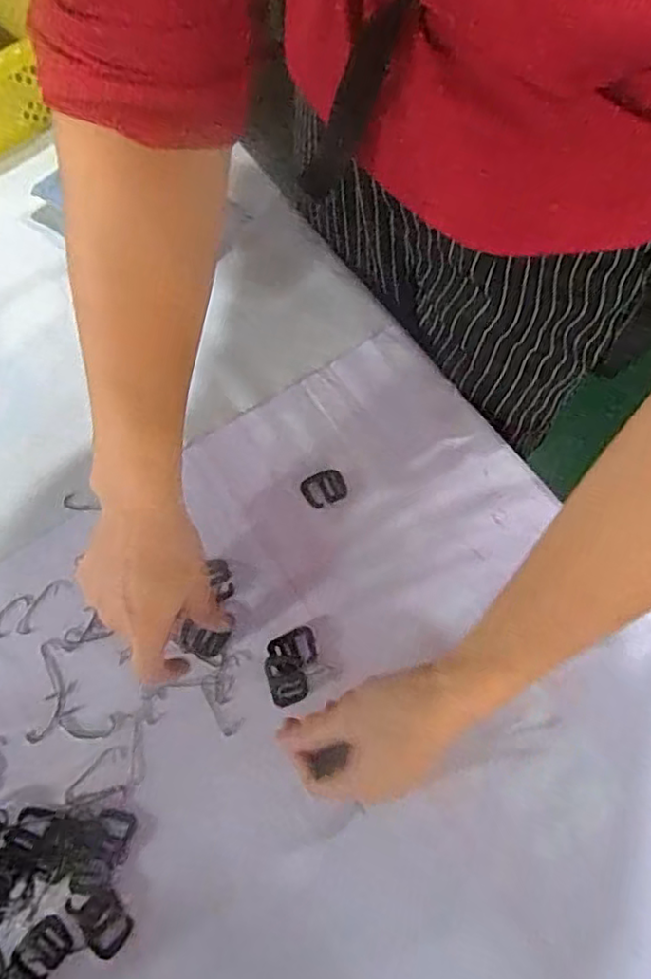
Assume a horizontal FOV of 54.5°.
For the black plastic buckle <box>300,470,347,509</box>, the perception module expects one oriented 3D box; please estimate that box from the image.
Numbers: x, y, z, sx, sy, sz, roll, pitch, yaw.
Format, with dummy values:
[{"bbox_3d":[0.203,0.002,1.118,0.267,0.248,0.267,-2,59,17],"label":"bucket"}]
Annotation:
[{"bbox_3d":[-0.001,-0.001,0.478,0.033,0.004,0.025,-23,71,-9],"label":"black plastic buckle"}]

